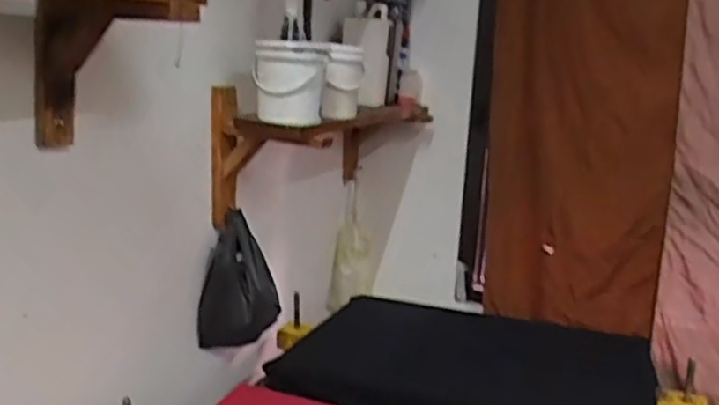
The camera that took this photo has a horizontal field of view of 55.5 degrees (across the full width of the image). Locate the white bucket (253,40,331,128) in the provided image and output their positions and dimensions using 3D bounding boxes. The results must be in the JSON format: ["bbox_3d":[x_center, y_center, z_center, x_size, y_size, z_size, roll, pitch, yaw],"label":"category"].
[{"bbox_3d":[-0.107,-0.190,1.088,0.117,0.130,0.114,0,12,-8],"label":"white bucket"}]

